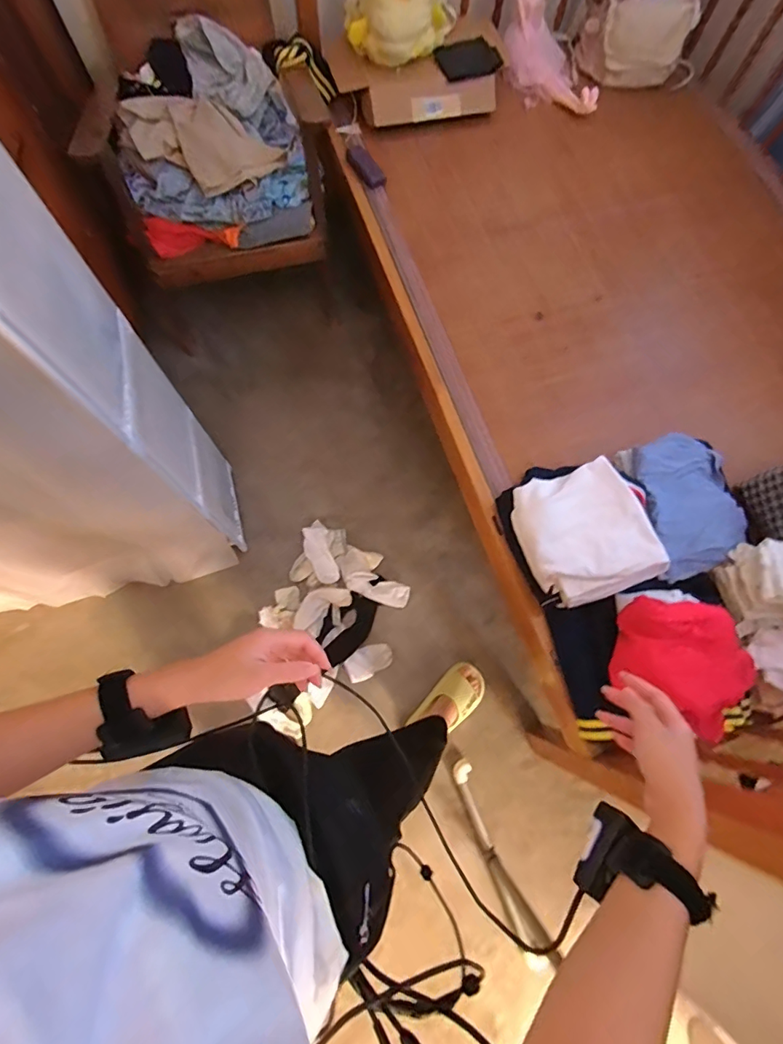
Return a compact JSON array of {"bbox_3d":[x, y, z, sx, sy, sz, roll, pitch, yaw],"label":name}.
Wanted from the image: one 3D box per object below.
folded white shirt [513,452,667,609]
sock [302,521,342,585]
[{"bbox_3d":[0.345,0.015,0.835,0.223,0.067,0.237,-15,73,-7],"label":"folded white shirt"},{"bbox_3d":[-0.201,0.088,1.309,0.074,0.035,0.181,-17,74,-8],"label":"sock"}]

